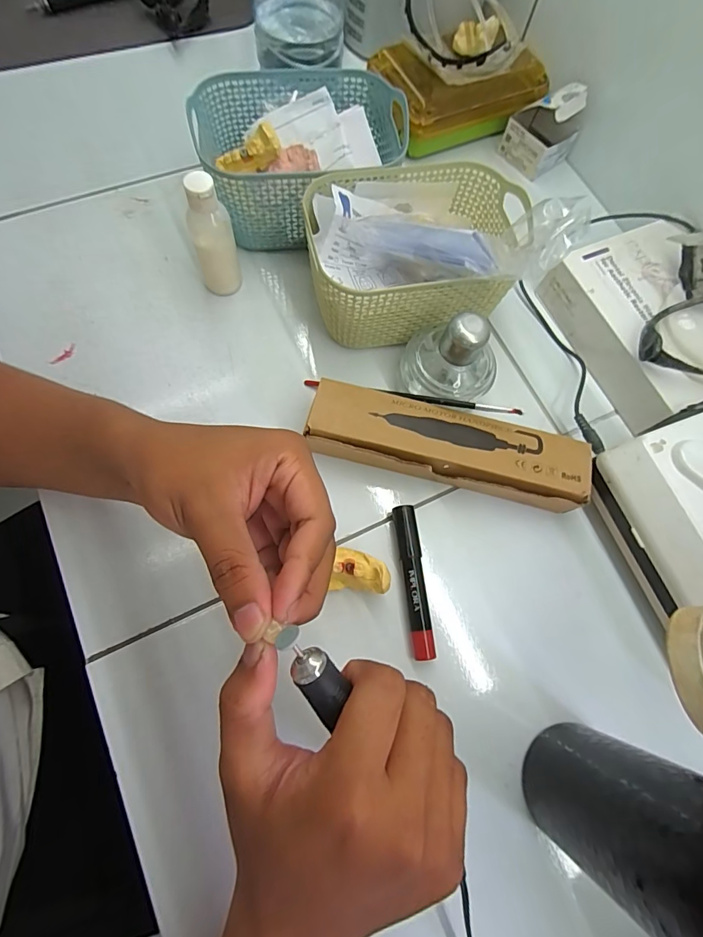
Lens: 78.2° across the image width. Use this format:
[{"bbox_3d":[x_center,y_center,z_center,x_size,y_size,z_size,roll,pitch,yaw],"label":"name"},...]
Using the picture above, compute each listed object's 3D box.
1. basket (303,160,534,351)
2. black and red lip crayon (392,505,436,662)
[{"bbox_3d":[0.050,-0.177,0.354,0.168,0.083,0.122,-6,72,-7],"label":"basket"},{"bbox_3d":[0.046,0.081,0.315,0.018,0.011,0.107,-5,72,-6],"label":"black and red lip crayon"}]

